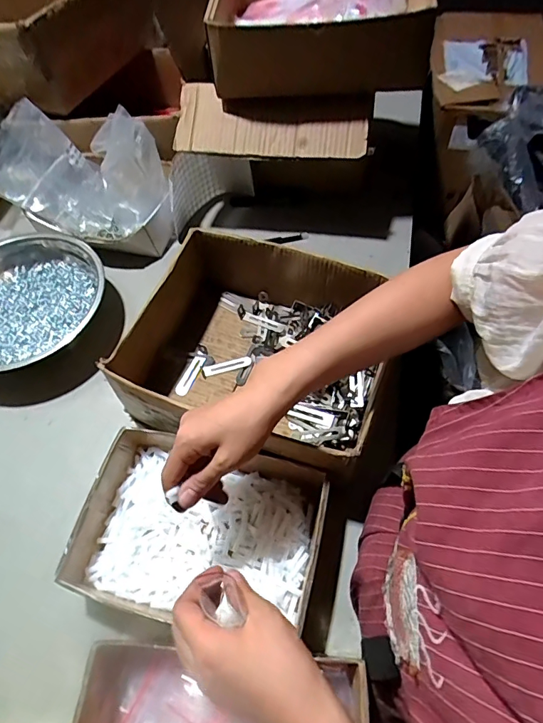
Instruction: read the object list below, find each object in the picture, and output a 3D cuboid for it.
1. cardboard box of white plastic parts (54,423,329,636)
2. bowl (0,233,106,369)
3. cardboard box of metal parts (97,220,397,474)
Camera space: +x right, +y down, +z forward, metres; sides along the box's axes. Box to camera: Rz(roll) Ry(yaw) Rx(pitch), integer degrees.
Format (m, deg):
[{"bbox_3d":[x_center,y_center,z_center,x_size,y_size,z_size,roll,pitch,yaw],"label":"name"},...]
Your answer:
[{"bbox_3d":[-0.077,0.184,0.491,0.252,0.060,0.179,11,60,10],"label":"cardboard box of white plastic parts"},{"bbox_3d":[-0.372,-0.087,0.661,0.182,0.090,0.235,24,63,17],"label":"bowl"},{"bbox_3d":[-0.013,-0.012,0.580,0.299,0.120,0.256,17,62,13],"label":"cardboard box of metal parts"}]

